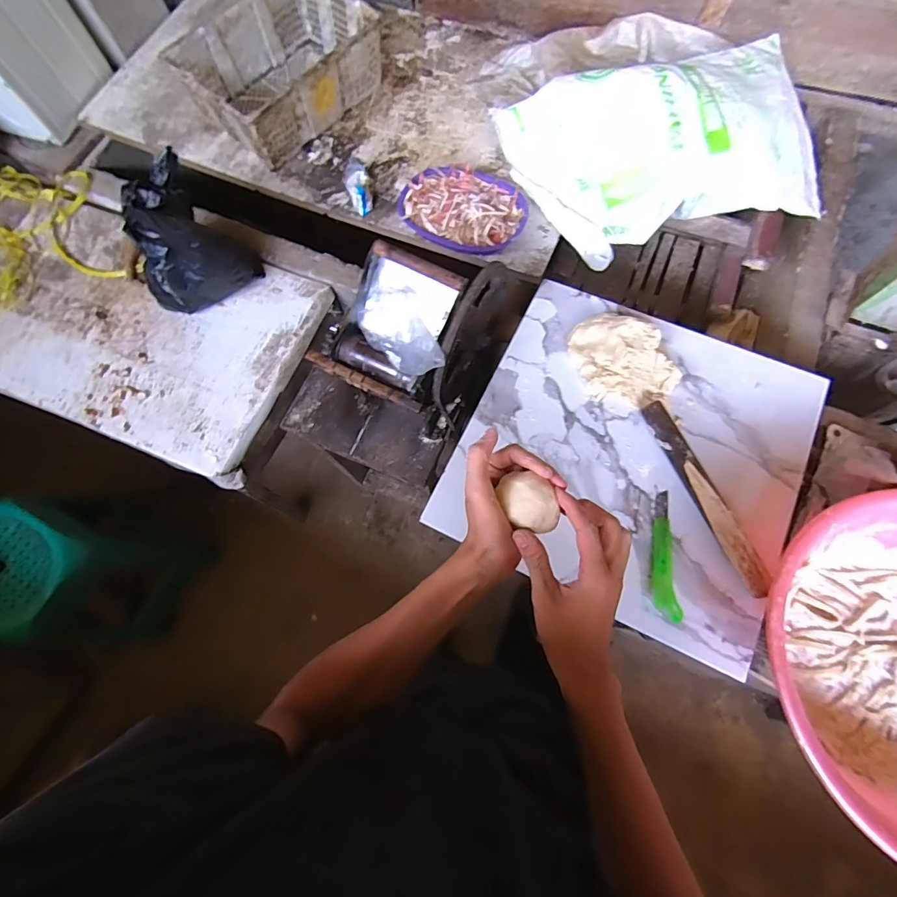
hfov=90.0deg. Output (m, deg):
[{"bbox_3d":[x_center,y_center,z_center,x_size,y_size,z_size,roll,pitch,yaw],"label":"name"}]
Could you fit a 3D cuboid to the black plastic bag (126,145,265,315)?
[{"bbox_3d":[-0.607,-0.471,1.006,0.206,0.280,0.243,43,78,13],"label":"black plastic bag"}]

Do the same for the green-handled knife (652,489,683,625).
[{"bbox_3d":[0.312,0.152,0.653,0.034,0.016,0.182,4,72,2],"label":"green-handled knife"}]

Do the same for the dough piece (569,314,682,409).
[{"bbox_3d":[0.288,-0.147,0.741,0.139,0.045,0.162,-14,72,-3],"label":"dough piece"}]

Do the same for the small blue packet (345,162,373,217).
[{"bbox_3d":[-0.228,-0.660,1.139,0.061,0.069,0.126,-14,72,-4],"label":"small blue packet"}]

